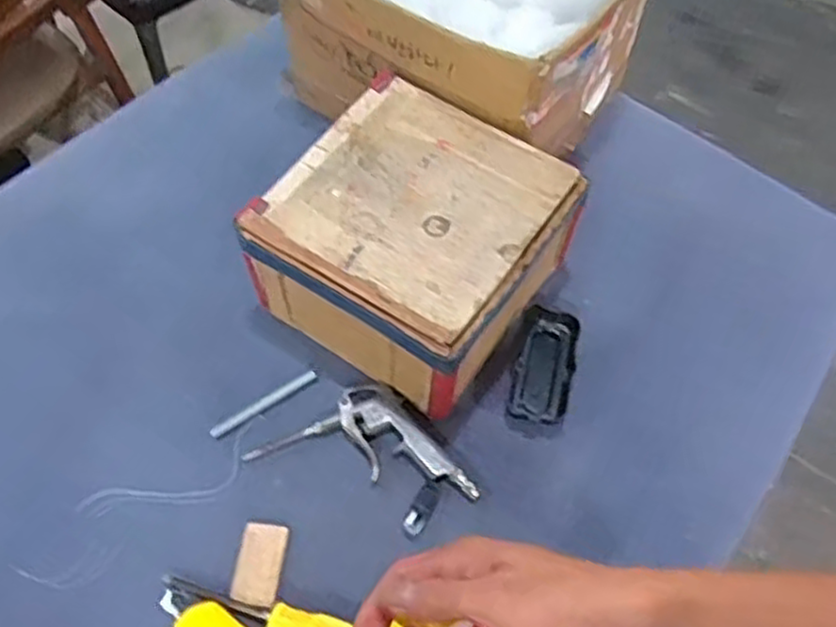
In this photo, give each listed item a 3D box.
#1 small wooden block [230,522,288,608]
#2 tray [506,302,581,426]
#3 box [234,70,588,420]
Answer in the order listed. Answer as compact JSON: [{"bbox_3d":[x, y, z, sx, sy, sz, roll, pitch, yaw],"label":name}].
[{"bbox_3d":[-0.124,0.195,0.576,0.035,0.006,0.062,7,58,1],"label":"small wooden block"},{"bbox_3d":[0.114,0.048,0.667,0.051,0.016,0.110,13,59,6],"label":"tray"},{"bbox_3d":[0.001,-0.055,0.662,0.229,0.133,0.217,32,62,16],"label":"box"}]

